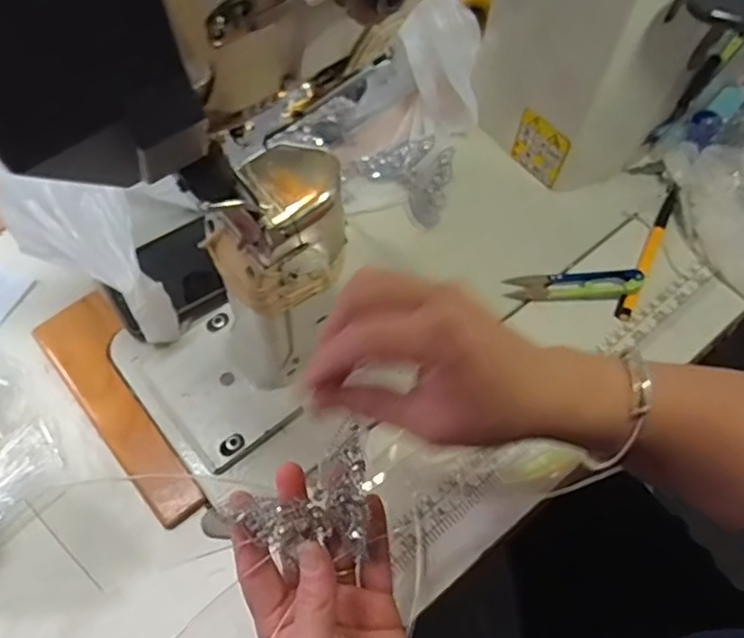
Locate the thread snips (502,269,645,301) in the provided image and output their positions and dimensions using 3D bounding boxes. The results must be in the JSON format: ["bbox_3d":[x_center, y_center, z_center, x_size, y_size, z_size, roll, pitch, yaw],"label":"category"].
[{"bbox_3d":[0.159,-0.025,0.505,0.101,0.013,0.023,-3,59,15],"label":"thread snips"}]

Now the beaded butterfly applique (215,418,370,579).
[{"bbox_3d":[-0.029,0.103,0.338,0.080,0.014,0.059,-29,95,-30],"label":"beaded butterfly applique"}]

